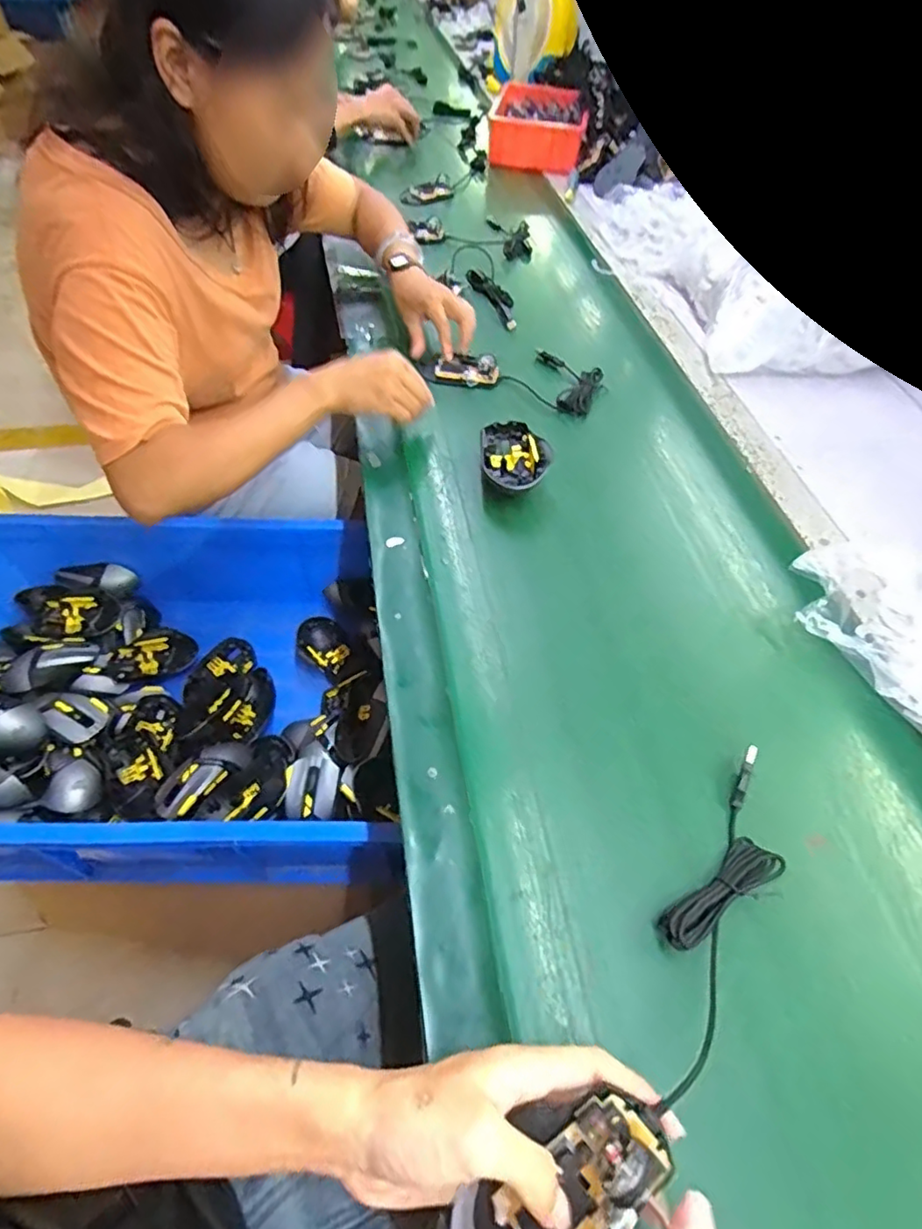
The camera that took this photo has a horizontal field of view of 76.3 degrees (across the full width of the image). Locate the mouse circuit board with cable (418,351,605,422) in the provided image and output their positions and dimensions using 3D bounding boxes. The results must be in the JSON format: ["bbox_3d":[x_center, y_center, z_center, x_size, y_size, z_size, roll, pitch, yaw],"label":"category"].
[{"bbox_3d":[0.068,-0.332,0.784,0.231,0.025,0.110,18,57,10],"label":"mouse circuit board with cable"}]

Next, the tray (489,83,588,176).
[{"bbox_3d":[0.165,-1.077,1.304,0.195,0.095,0.243,3,53,2],"label":"tray"}]

